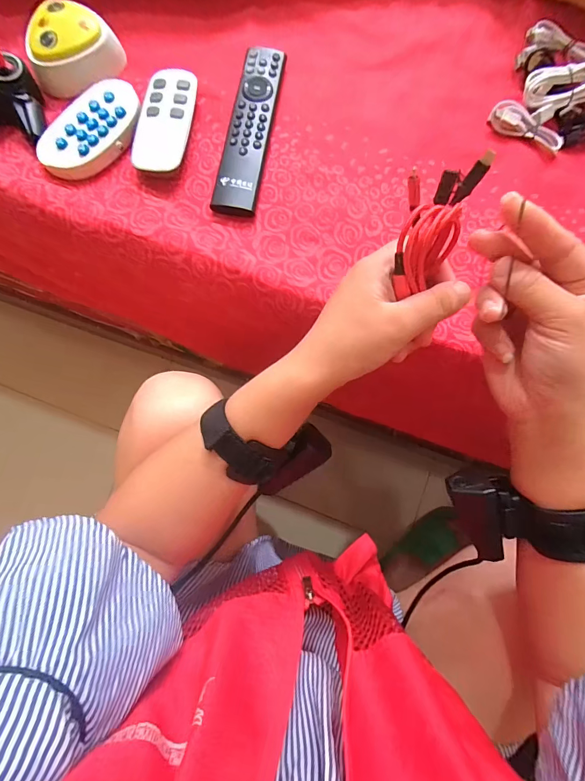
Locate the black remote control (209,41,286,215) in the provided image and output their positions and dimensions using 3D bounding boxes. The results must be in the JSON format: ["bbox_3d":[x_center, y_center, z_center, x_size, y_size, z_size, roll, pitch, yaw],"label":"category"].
[{"bbox_3d":[-0.041,-0.256,0.352,0.041,0.012,0.181,10,78,2],"label":"black remote control"}]

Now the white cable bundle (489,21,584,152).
[{"bbox_3d":[0.257,-0.303,0.357,0.084,0.023,0.125,24,79,5],"label":"white cable bundle"}]

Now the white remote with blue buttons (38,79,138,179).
[{"bbox_3d":[-0.195,-0.255,0.350,0.066,0.015,0.112,43,81,9],"label":"white remote with blue buttons"}]

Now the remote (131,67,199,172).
[{"bbox_3d":[-0.123,-0.258,0.351,0.051,0.022,0.105,8,78,2],"label":"remote"}]

